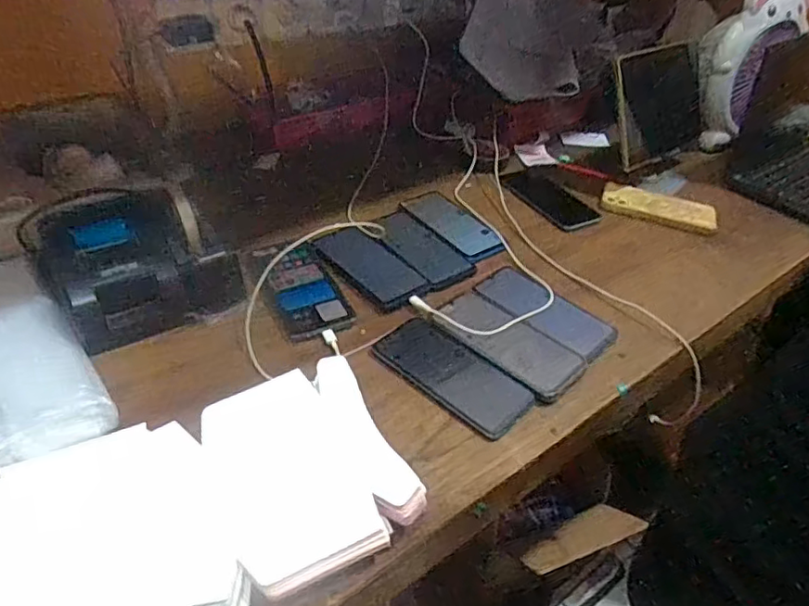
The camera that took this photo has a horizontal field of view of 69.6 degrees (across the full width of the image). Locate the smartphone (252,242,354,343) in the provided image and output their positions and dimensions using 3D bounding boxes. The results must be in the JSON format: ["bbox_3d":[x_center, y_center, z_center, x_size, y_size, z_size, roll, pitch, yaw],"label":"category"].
[{"bbox_3d":[-0.120,-0.021,0.681,0.081,0.009,0.154,-16,44,-24],"label":"smartphone"}]

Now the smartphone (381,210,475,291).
[{"bbox_3d":[0.022,-0.074,0.766,0.077,0.005,0.163,-22,46,-29],"label":"smartphone"}]

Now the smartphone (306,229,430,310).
[{"bbox_3d":[-0.043,-0.047,0.727,0.079,0.008,0.158,-25,48,-31],"label":"smartphone"}]

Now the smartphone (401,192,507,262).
[{"bbox_3d":[0.067,-0.111,0.806,0.067,0.008,0.166,-22,46,-29],"label":"smartphone"}]

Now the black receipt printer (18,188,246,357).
[{"bbox_3d":[-0.279,-0.049,0.617,0.173,0.103,0.130,-24,47,-30],"label":"black receipt printer"}]

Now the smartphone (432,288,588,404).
[{"bbox_3d":[0.116,0.040,0.646,0.078,0.013,0.169,-27,49,-33],"label":"smartphone"}]

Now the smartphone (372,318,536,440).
[{"bbox_3d":[0.050,0.071,0.603,0.165,0.014,0.075,34,47,30],"label":"smartphone"}]

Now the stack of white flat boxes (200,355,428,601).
[{"bbox_3d":[-0.084,0.137,0.487,0.141,0.042,0.181,-18,45,-25],"label":"stack of white flat boxes"}]

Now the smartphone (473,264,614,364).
[{"bbox_3d":[0.166,0.007,0.689,0.071,0.011,0.164,-30,51,-35],"label":"smartphone"}]

